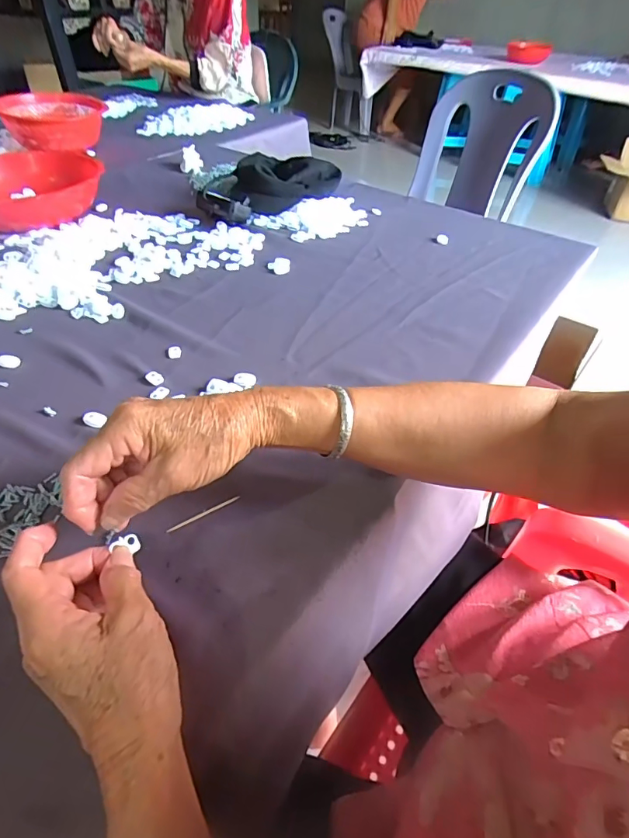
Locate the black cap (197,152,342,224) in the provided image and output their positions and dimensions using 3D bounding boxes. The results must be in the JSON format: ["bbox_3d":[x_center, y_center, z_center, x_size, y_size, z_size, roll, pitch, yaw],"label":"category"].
[{"bbox_3d":[-0.087,-0.420,0.821,0.254,0.072,0.173,-19,48,-21],"label":"black cap"}]

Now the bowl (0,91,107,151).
[{"bbox_3d":[-0.621,-0.715,1.100,0.229,0.098,0.229,1,44,-1],"label":"bowl"}]

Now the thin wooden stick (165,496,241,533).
[{"bbox_3d":[-0.088,0.074,0.365,0.061,0.004,0.004,-23,50,-24],"label":"thin wooden stick"}]

